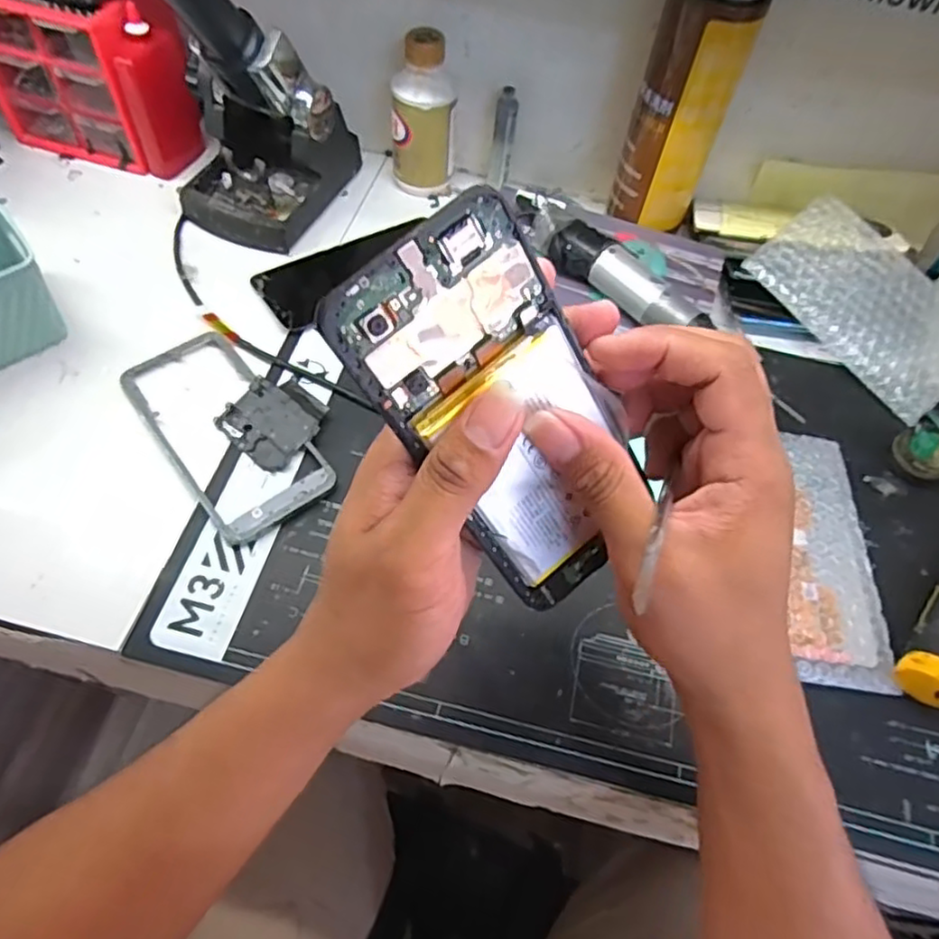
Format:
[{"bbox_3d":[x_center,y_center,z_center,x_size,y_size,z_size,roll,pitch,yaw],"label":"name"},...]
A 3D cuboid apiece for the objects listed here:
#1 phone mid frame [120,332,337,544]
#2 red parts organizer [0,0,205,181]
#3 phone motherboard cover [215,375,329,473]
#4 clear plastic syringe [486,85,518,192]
[{"bbox_3d":[-0.162,-0.029,0.441,0.077,0.011,0.168,-33,66,-23],"label":"phone mid frame"},{"bbox_3d":[-0.307,-0.318,0.545,0.162,0.127,0.056,18,58,6],"label":"red parts organizer"},{"bbox_3d":[-0.130,-0.033,0.444,0.062,0.004,0.056,36,77,18],"label":"phone motherboard cover"},{"bbox_3d":[0.028,-0.279,0.565,0.018,0.081,0.021,13,58,3],"label":"clear plastic syringe"}]

